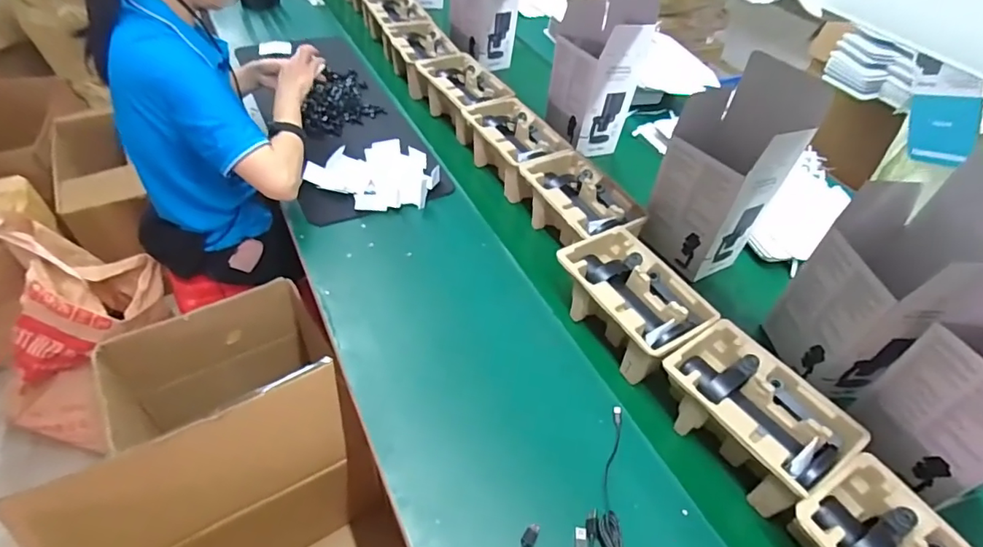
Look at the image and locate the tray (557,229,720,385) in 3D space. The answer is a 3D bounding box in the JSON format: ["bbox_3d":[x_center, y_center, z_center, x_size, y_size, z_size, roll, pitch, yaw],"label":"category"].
[{"bbox_3d":[0.222,0.051,0.839,0.154,0.108,0.234,-23,50,-26],"label":"tray"}]

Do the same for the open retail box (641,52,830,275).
[{"bbox_3d":[0.400,-0.174,0.911,0.144,0.330,0.178,-31,54,-32],"label":"open retail box"}]

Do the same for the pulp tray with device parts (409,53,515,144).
[{"bbox_3d":[-0.074,-0.433,1.265,0.150,0.102,0.277,-23,50,-26],"label":"pulp tray with device parts"}]

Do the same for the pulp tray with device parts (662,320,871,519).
[{"bbox_3d":[0.352,0.200,0.712,0.154,0.110,0.231,-24,51,-27],"label":"pulp tray with device parts"}]

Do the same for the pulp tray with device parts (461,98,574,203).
[{"bbox_3d":[0.055,-0.271,1.126,0.162,0.103,0.241,-21,50,-24],"label":"pulp tray with device parts"}]

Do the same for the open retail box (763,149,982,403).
[{"bbox_3d":[0.563,0.016,0.740,0.165,0.330,0.190,-8,45,-13],"label":"open retail box"}]

